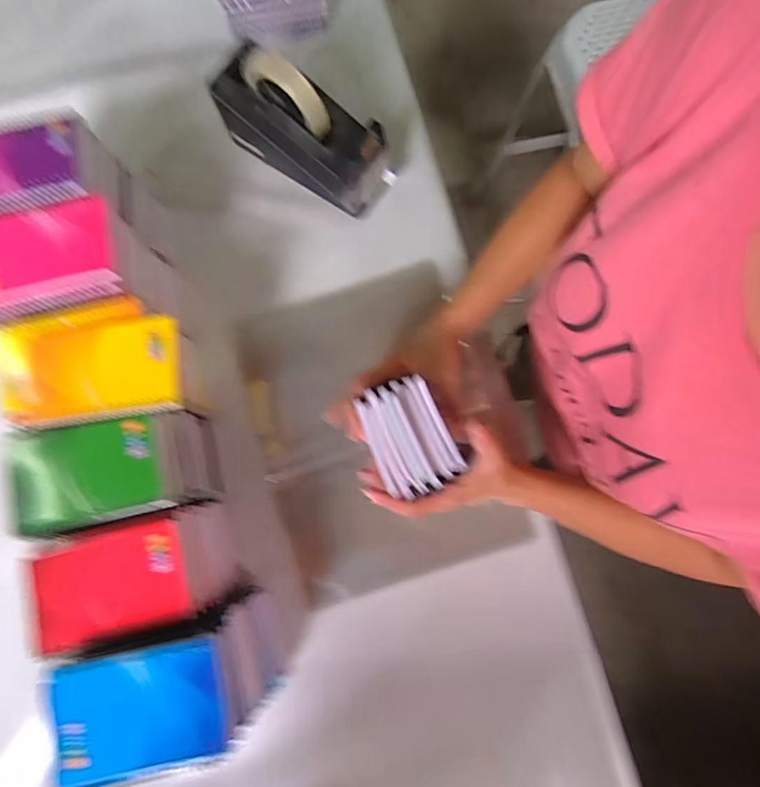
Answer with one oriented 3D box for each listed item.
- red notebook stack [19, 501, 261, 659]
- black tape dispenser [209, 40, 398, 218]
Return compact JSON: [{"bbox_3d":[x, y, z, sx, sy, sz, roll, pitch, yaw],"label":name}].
[{"bbox_3d":[-0.223,0.169,0.431,0.142,0.107,0.093,-16,79,-2],"label":"red notebook stack"},{"bbox_3d":[-0.085,-0.298,0.511,0.205,0.119,0.074,35,82,7],"label":"black tape dispenser"}]

